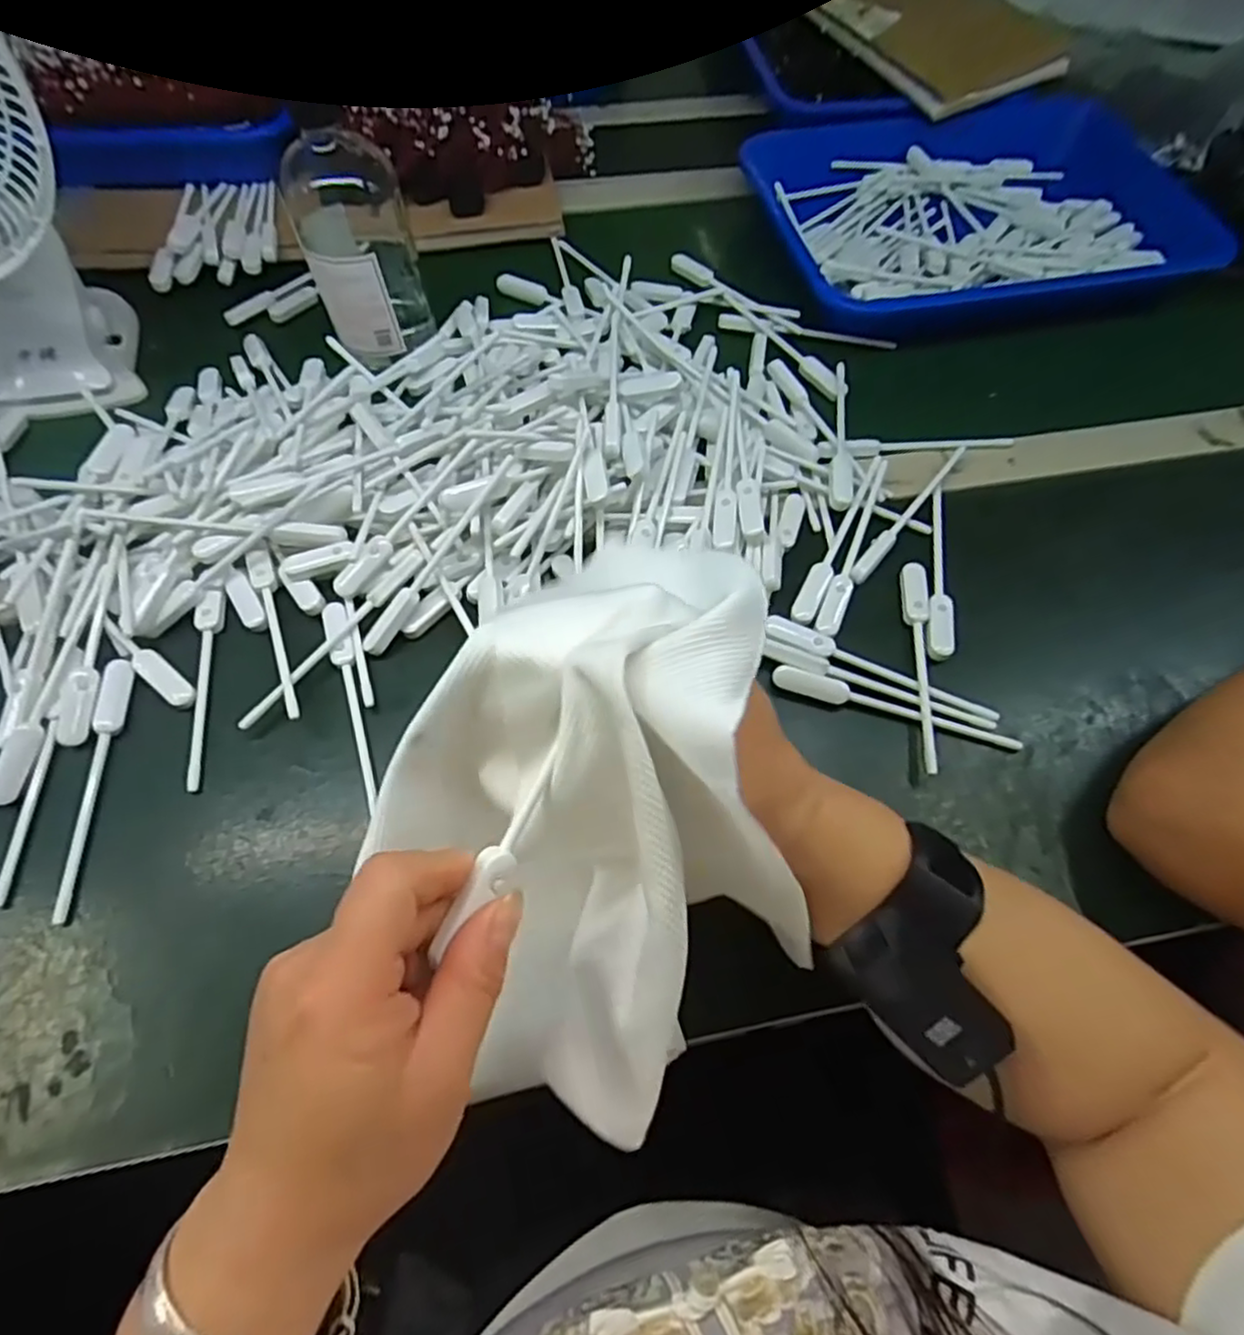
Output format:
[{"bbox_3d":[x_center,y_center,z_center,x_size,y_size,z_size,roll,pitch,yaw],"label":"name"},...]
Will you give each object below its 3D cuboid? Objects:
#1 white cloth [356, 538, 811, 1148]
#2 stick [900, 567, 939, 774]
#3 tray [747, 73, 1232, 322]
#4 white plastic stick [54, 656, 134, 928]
[{"bbox_3d":[-0.003,0.061,0.265,0.163,0.123,0.160,-33,68,-17],"label":"white cloth"},{"bbox_3d":[0.181,-0.004,0.408,0.017,0.007,0.140,5,62,1],"label":"stick"},{"bbox_3d":[0.319,-0.413,0.616,0.389,0.036,0.286,-9,63,-6],"label":"tray"},{"bbox_3d":[-0.284,0.060,0.365,0.014,0.009,0.140,-2,62,-3],"label":"white plastic stick"}]

